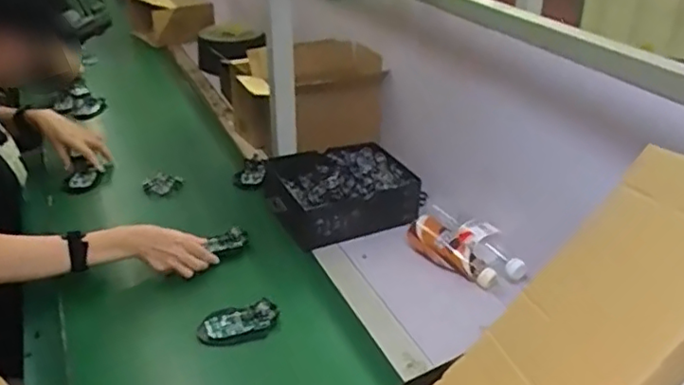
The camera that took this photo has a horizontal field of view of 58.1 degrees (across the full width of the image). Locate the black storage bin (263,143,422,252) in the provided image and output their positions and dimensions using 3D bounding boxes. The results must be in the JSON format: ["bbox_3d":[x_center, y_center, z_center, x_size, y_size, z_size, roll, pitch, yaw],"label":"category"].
[{"bbox_3d":[-0.003,-0.004,1.132,0.253,0.079,0.204,-11,31,-16],"label":"black storage bin"}]

